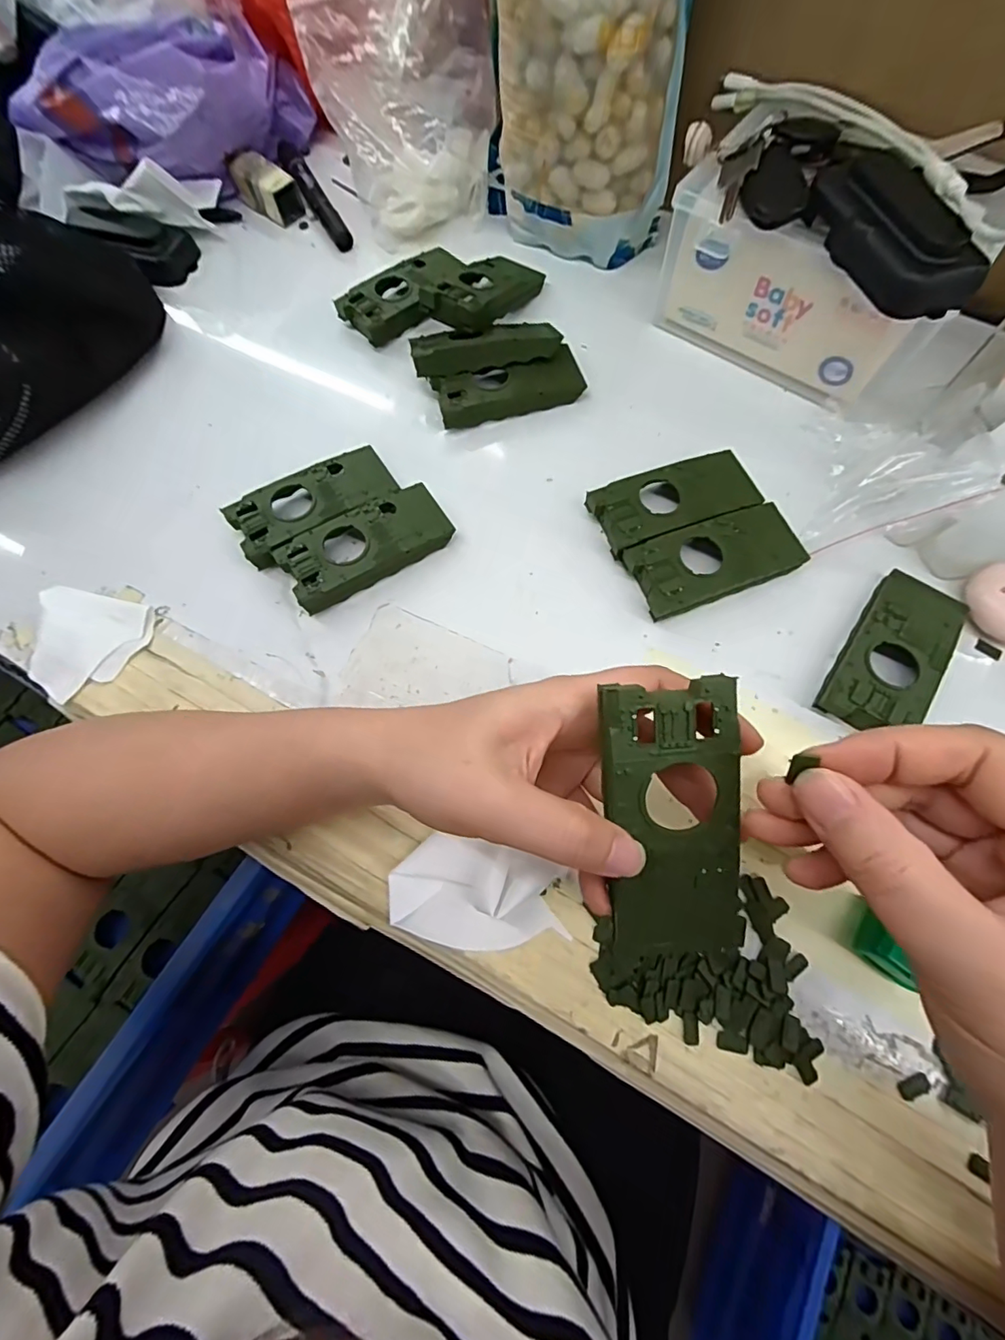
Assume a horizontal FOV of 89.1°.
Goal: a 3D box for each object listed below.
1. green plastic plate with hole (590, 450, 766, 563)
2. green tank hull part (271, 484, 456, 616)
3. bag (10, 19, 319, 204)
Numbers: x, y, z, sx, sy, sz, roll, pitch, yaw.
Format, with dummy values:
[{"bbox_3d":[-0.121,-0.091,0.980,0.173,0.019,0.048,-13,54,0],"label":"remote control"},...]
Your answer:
[{"bbox_3d":[0.110,-0.106,0.326,0.106,0.021,0.047,-21,70,-6],"label":"green plastic plate with hole"},{"bbox_3d":[-0.086,-0.079,0.325,0.103,0.021,0.049,-30,72,-9],"label":"green tank hull part"},{"bbox_3d":[-0.259,-0.453,0.408,0.220,0.081,0.100,-32,72,-10],"label":"bag"}]

